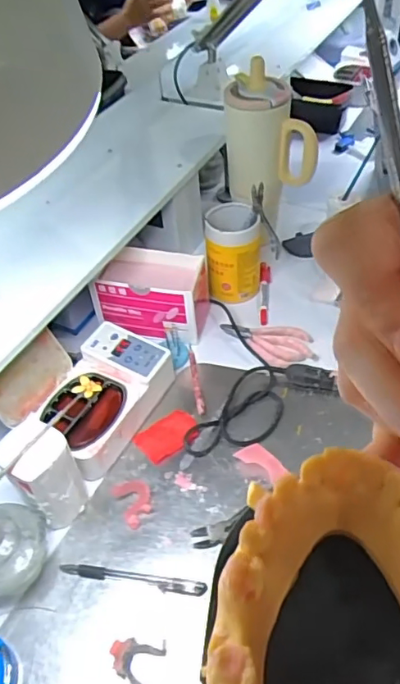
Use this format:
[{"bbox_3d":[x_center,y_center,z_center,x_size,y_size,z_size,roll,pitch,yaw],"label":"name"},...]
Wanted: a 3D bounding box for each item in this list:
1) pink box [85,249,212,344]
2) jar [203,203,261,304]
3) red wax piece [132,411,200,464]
[{"bbox_3d":[-0.072,-0.068,0.798,0.154,0.105,0.090,5,48,12],"label":"pink box"},{"bbox_3d":[0.051,-0.135,0.826,0.078,0.131,0.081,-4,47,4],"label":"jar"},{"bbox_3d":[-0.039,0.116,0.680,0.077,0.007,0.051,-36,53,-24],"label":"red wax piece"}]

